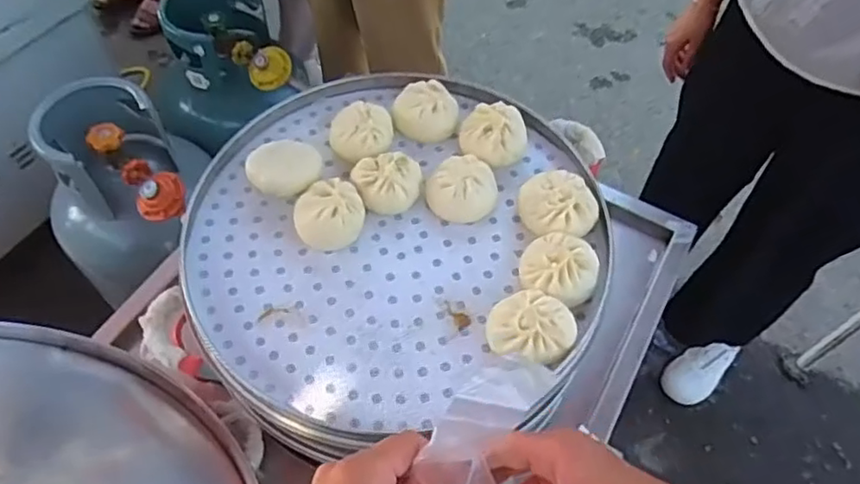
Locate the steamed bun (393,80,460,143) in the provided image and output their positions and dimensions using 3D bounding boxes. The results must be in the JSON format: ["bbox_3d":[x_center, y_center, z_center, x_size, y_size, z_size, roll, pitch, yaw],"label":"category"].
[{"bbox_3d":[-0.004,-0.166,0.775,0.078,0.047,0.067,-23,60,-17],"label":"steamed bun"}]

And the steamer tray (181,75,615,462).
[{"bbox_3d":[-0.036,-0.022,0.693,0.449,0.064,0.452,-4,56,-5],"label":"steamer tray"}]

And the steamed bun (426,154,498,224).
[{"bbox_3d":[0.039,-0.063,0.715,0.079,0.048,0.063,-15,58,-12],"label":"steamed bun"}]

